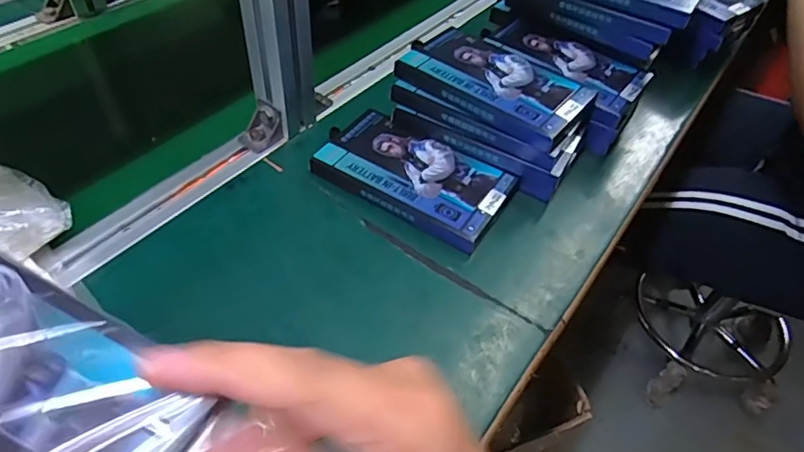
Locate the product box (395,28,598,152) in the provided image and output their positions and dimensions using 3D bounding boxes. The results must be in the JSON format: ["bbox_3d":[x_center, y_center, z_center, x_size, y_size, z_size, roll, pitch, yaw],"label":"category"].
[{"bbox_3d":[0.089,-0.135,0.495,0.163,0.019,0.100,30,53,22],"label":"product box"}]

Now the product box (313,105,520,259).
[{"bbox_3d":[0.010,-0.045,0.478,0.166,0.024,0.094,27,51,19],"label":"product box"}]

